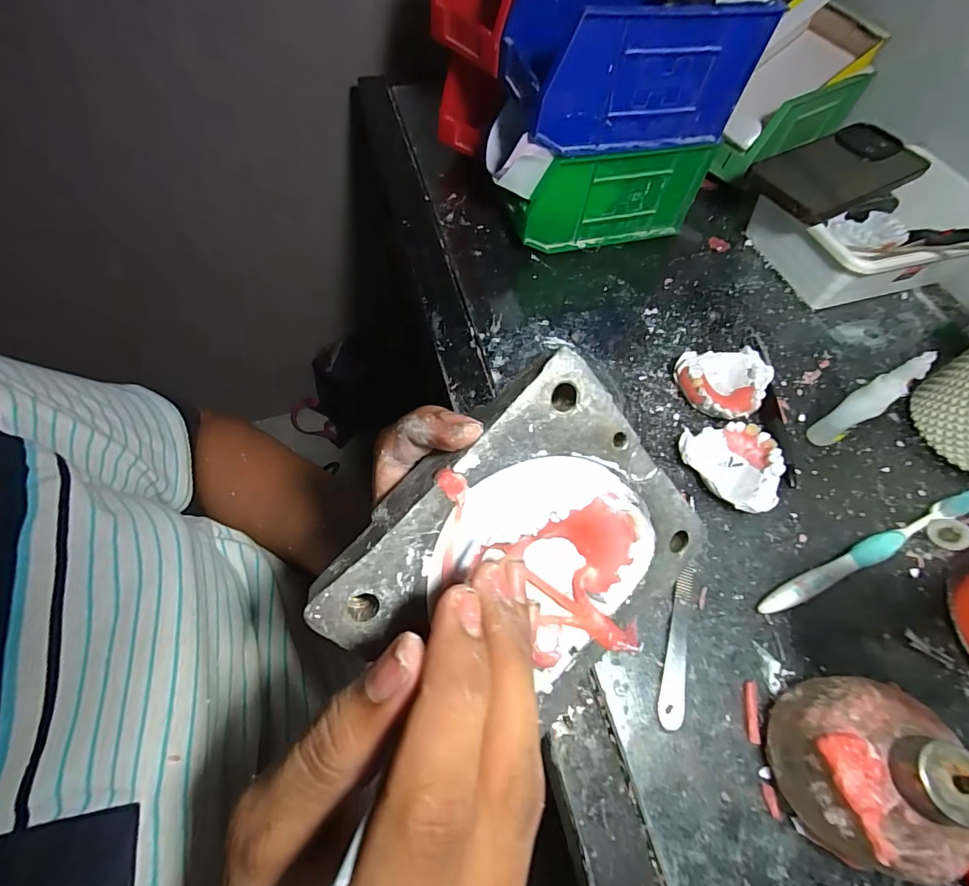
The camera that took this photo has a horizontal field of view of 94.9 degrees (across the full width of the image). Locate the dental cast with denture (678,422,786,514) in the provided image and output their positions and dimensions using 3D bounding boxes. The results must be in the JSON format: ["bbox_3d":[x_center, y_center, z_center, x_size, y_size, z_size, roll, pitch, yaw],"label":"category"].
[{"bbox_3d":[0.172,0.013,0.306,0.053,0.026,0.067,-31,67,-17],"label":"dental cast with denture"}]

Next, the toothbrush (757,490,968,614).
[{"bbox_3d":[0.257,0.066,0.287,0.197,0.013,0.014,-19,64,-12],"label":"toothbrush"}]

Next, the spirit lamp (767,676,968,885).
[{"bbox_3d":[0.180,0.150,0.204,0.072,0.072,0.077,19,62,8],"label":"spirit lamp"}]

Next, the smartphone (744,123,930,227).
[{"bbox_3d":[0.315,-0.241,0.395,0.167,0.011,0.080,-27,66,-16],"label":"smartphone"}]

